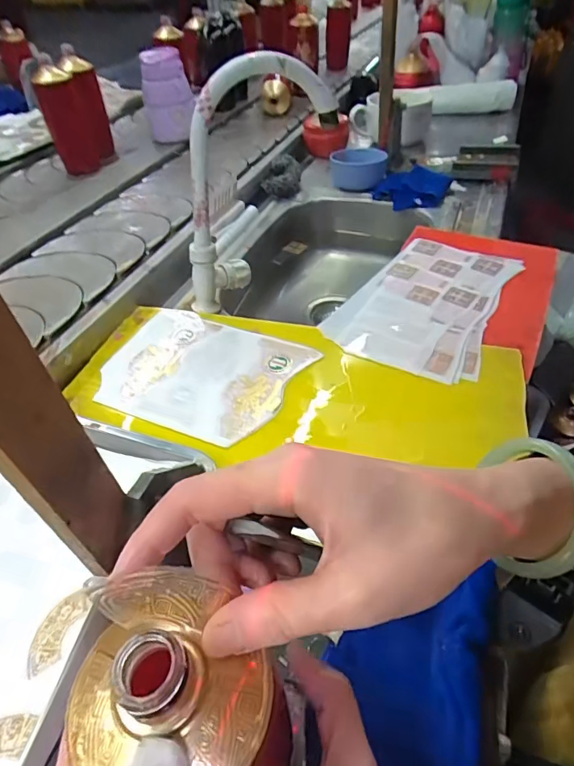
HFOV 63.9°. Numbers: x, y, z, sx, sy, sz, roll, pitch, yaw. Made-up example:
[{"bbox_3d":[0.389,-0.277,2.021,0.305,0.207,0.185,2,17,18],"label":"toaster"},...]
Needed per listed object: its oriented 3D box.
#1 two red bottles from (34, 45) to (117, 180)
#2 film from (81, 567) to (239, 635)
[{"bbox_3d":[-0.433,-0.565,0.962,0.127,0.186,0.126,-14,47,-10],"label":"two red bottles"},{"bbox_3d":[-0.048,0.082,0.175,0.052,0.026,0.004,10,10,-13],"label":"film"}]

